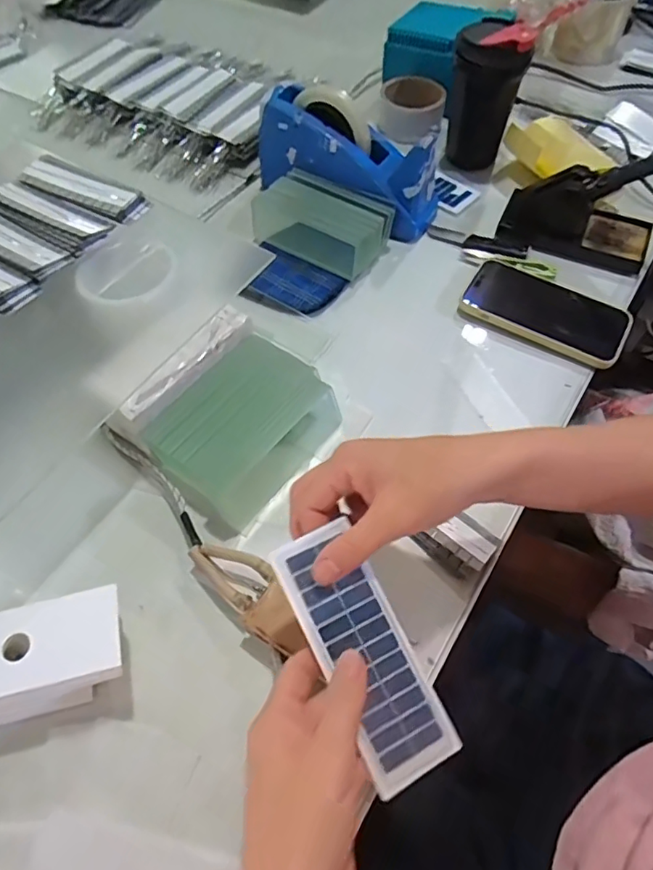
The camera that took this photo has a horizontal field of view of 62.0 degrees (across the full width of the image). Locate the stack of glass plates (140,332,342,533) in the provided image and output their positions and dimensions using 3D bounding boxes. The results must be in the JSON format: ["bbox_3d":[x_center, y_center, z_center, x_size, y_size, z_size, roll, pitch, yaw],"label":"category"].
[{"bbox_3d":[-0.066,-0.006,0.460,0.103,0.054,0.144,33,64,18],"label":"stack of glass plates"}]

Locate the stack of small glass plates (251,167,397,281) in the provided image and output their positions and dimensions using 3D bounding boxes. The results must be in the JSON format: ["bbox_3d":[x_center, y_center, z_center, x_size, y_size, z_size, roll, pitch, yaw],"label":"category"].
[{"bbox_3d":[-0.004,-0.238,0.605,0.148,0.046,0.085,27,62,15],"label":"stack of small glass plates"}]

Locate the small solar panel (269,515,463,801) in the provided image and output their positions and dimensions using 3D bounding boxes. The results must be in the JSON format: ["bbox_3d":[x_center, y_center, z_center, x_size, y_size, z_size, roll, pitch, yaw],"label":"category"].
[{"bbox_3d":[0.020,0.123,0.311,0.055,0.005,0.142,-29,80,-17],"label":"small solar panel"}]

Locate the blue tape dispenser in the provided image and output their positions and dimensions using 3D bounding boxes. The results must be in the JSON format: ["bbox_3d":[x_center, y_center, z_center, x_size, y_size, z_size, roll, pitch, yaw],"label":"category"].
[{"bbox_3d":[0.028,-0.310,0.609,0.218,0.112,0.071,28,62,2],"label":"blue tape dispenser"}]

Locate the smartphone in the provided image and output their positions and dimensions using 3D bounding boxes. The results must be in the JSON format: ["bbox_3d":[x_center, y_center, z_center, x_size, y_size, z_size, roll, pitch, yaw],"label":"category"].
[{"bbox_3d":[0.224,-0.127,0.557,0.160,0.016,0.087,30,63,16],"label":"smartphone"}]

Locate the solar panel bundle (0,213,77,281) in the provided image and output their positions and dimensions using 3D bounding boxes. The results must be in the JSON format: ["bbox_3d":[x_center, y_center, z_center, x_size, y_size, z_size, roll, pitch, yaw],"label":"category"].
[{"bbox_3d":[-0.288,-0.177,0.489,0.129,0.007,0.041,30,63,16],"label":"solar panel bundle"}]

